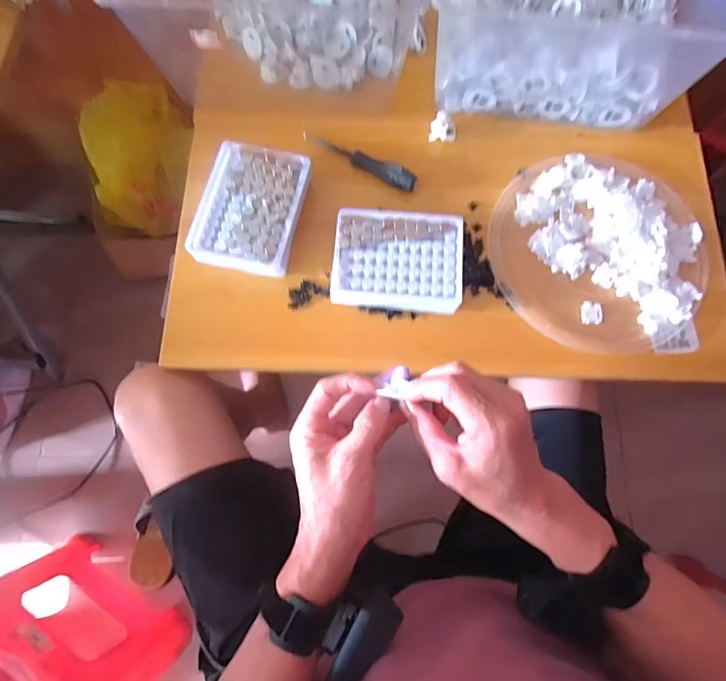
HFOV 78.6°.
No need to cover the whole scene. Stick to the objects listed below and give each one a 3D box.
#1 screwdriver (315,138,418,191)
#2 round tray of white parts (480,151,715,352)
[{"bbox_3d":[0.004,-0.201,0.498,0.124,0.014,0.019,28,76,7],"label":"screwdriver"},{"bbox_3d":[0.257,-0.099,0.486,0.216,0.029,0.227,0,75,-1],"label":"round tray of white parts"}]

